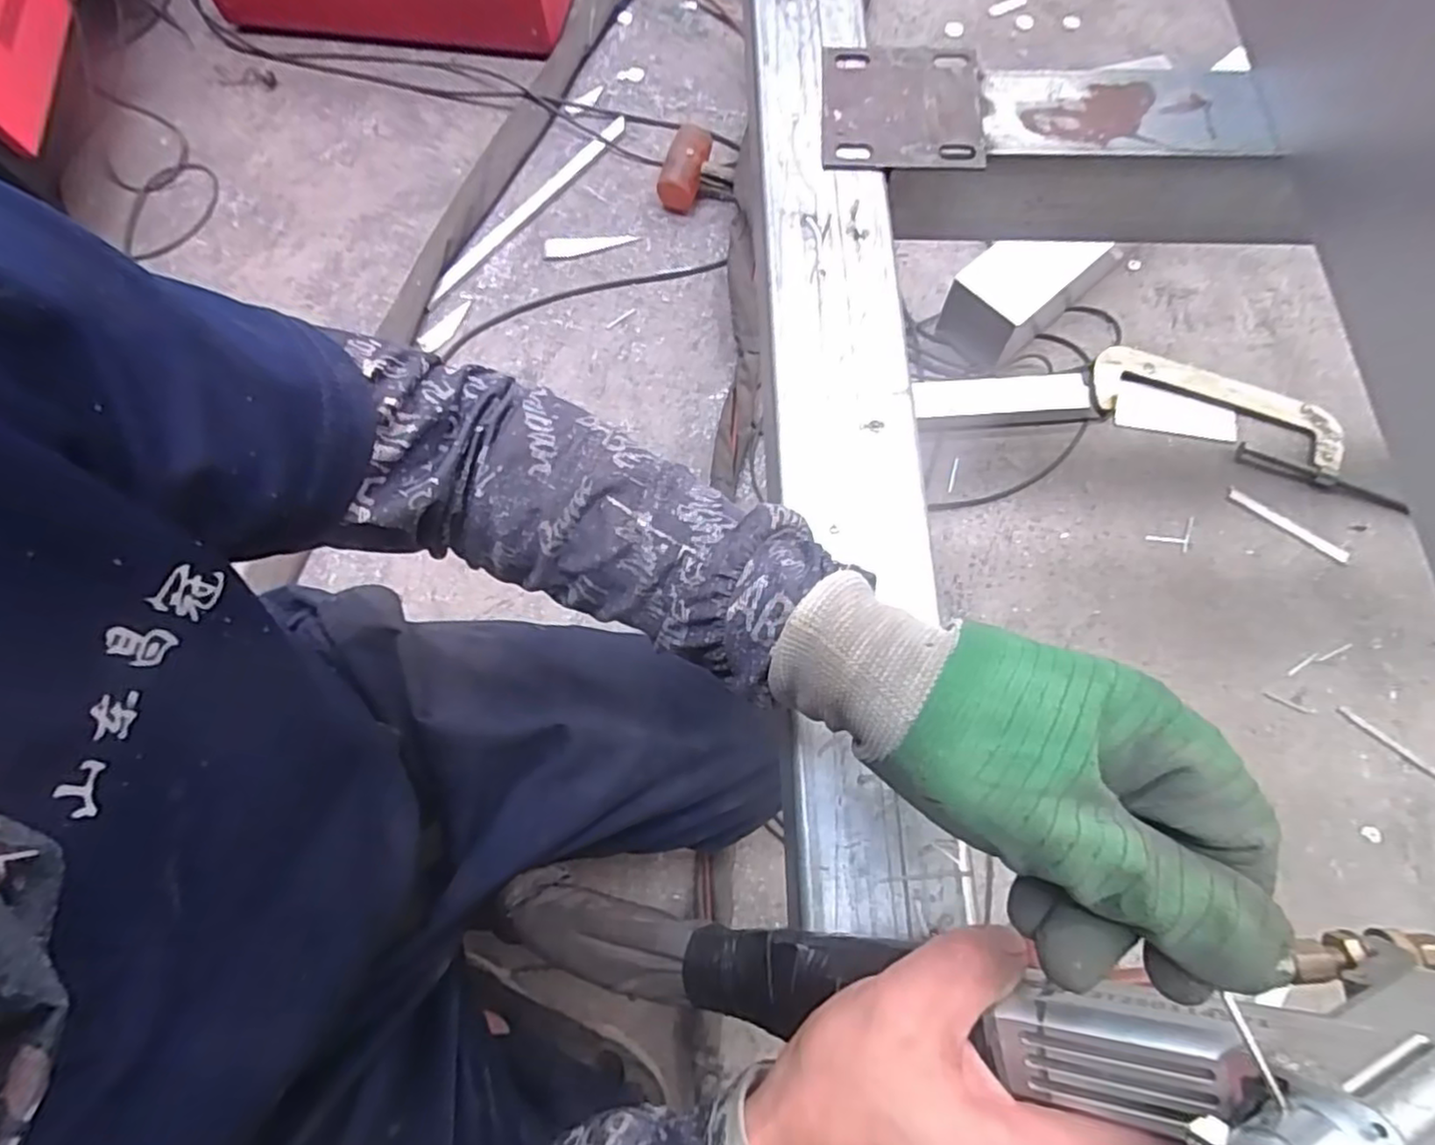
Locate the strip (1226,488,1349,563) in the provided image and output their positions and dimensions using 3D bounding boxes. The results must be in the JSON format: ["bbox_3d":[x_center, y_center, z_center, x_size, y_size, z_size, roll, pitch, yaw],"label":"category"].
[{"bbox_3d":[0.715,-0.060,0.861,0.156,0.008,0.018,33,76,11],"label":"strip"}]

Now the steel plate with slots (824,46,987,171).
[{"bbox_3d":[0.126,-0.319,0.469,0.105,0.011,0.107,2,72,2],"label":"steel plate with slots"}]

